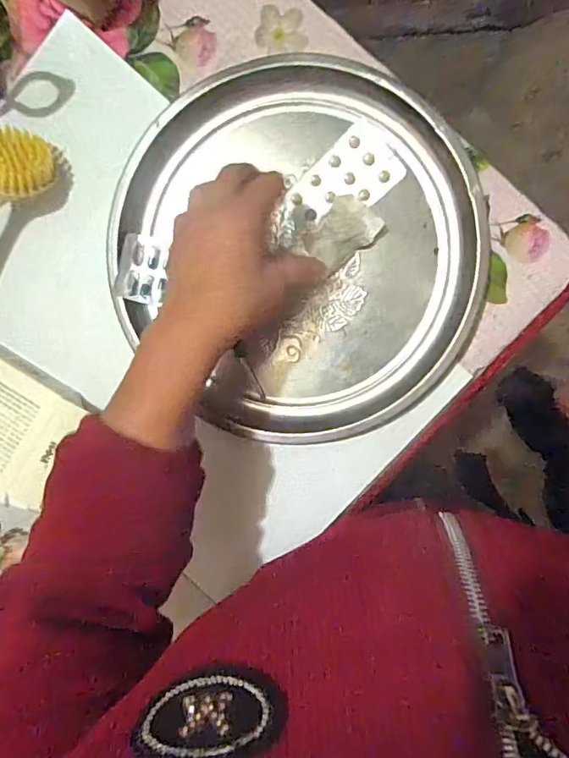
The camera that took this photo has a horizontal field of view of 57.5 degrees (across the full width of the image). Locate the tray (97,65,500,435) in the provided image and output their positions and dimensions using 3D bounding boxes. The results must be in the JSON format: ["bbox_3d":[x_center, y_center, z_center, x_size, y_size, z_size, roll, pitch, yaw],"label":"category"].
[{"bbox_3d":[0.007,-0.098,0.421,0.289,0.017,0.293,0,96,5],"label":"tray"}]

